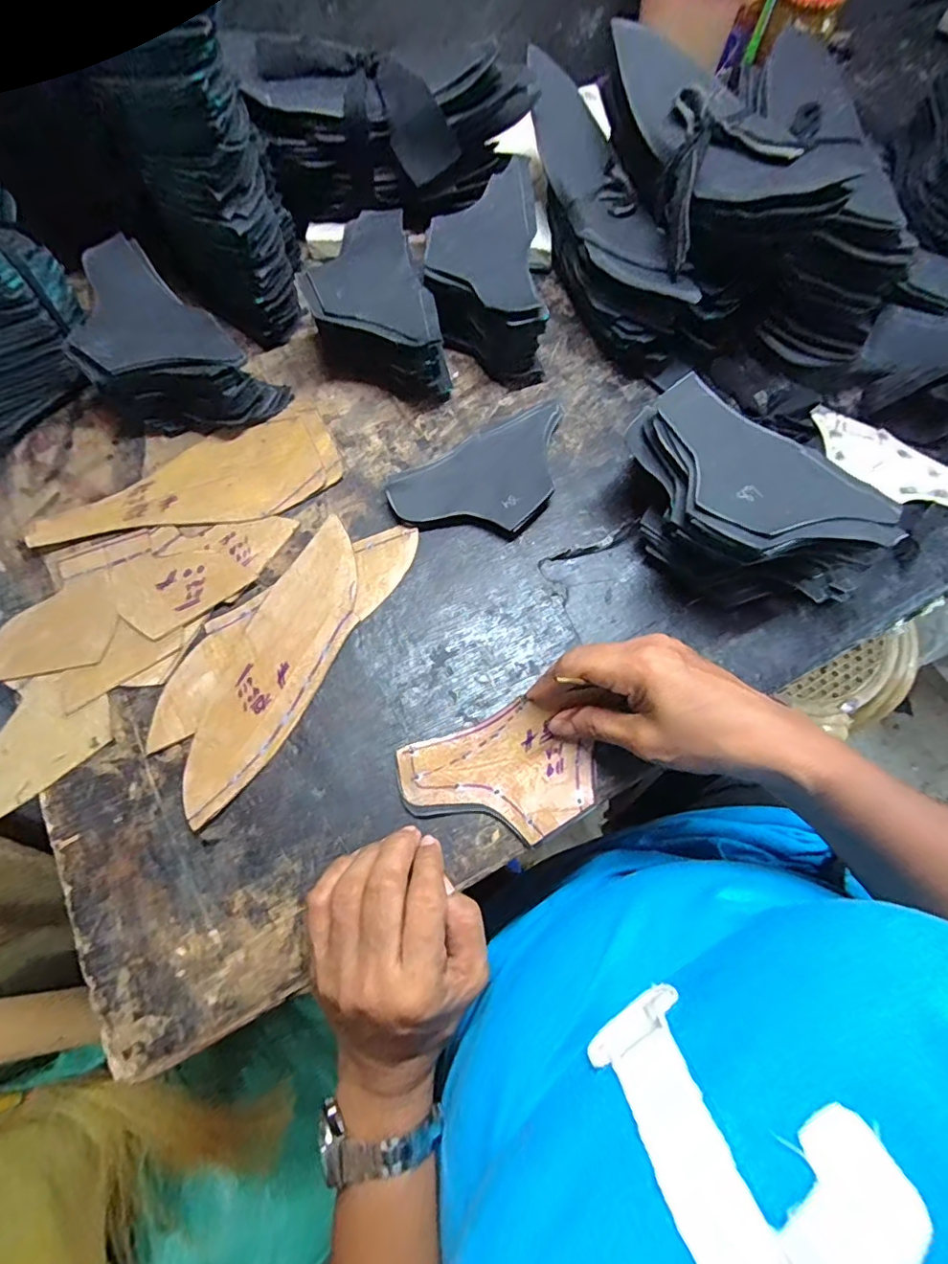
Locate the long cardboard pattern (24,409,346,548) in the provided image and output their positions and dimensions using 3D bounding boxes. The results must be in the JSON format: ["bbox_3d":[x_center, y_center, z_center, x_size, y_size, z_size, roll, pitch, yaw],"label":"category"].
[{"bbox_3d":[-0.208,-0.111,0.395,0.211,0.010,0.079,-18,69,-8],"label":"long cardboard pattern"}]

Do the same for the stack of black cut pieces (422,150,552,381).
[{"bbox_3d":[0.007,-0.283,0.432,0.086,0.079,0.151,-5,68,-3],"label":"stack of black cut pieces"}]

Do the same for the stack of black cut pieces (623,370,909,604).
[{"bbox_3d":[0.174,-0.075,0.351,0.177,0.078,0.100,37,72,13],"label":"stack of black cut pieces"}]

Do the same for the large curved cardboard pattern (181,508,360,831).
[{"bbox_3d":[-0.125,0.017,0.346,0.061,0.006,0.203,18,68,6],"label":"large curved cardboard pattern"}]

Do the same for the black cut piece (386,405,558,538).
[{"bbox_3d":[0.015,-0.111,0.397,0.147,0.016,0.083,-31,71,-12],"label":"black cut piece"}]

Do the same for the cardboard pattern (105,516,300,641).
[{"bbox_3d":[-0.186,-0.047,0.371,0.123,0.004,0.065,-31,71,-12],"label":"cardboard pattern"}]

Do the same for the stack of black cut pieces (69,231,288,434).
[{"bbox_3d":[-0.232,-0.205,0.398,0.140,0.074,0.096,33,71,12],"label":"stack of black cut pieces"}]

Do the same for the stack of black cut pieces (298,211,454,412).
[{"bbox_3d":[-0.081,-0.251,0.427,0.091,0.061,0.150,-16,69,-7],"label":"stack of black cut pieces"}]

